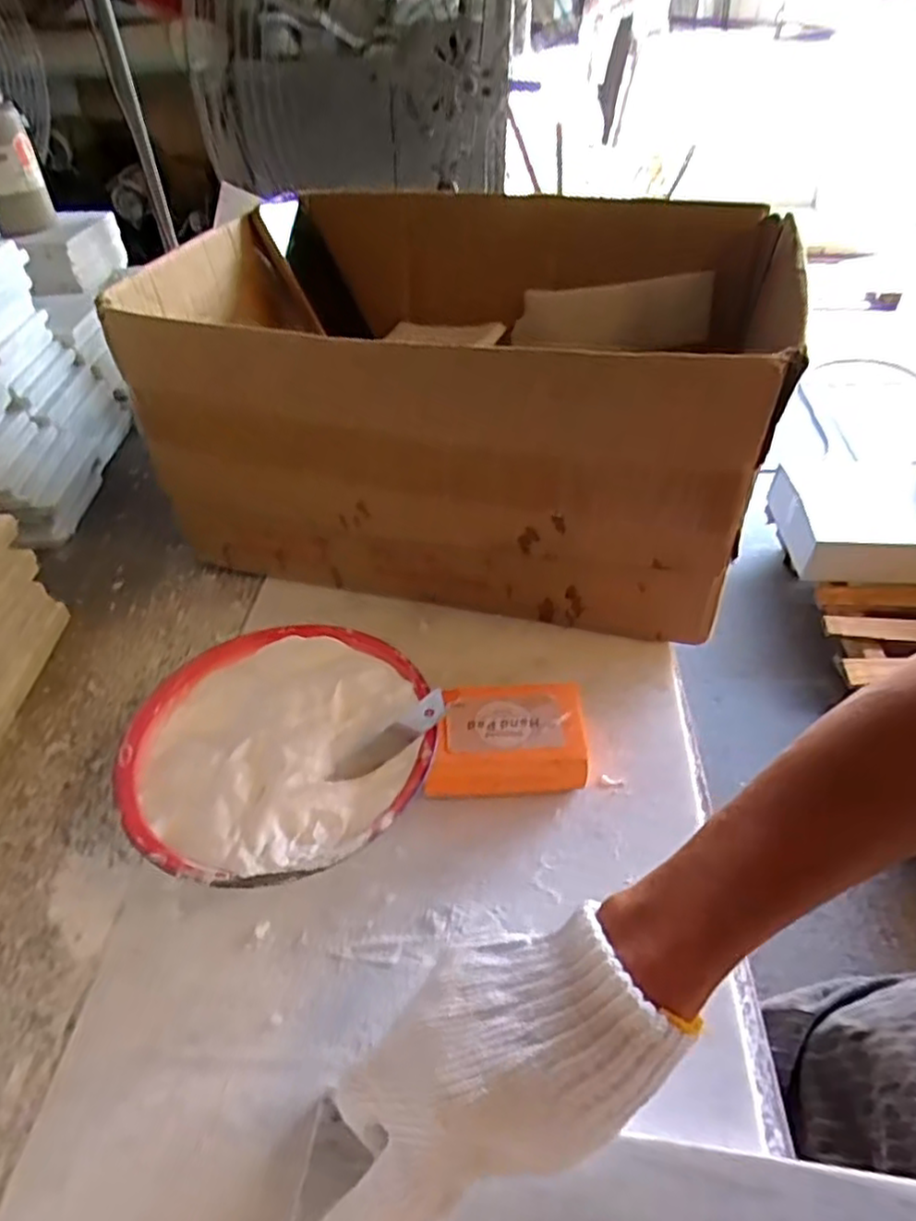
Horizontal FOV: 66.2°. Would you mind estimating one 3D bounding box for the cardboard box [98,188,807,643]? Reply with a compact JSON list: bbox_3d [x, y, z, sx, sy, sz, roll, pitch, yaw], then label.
[{"bbox_3d":[0.017,-0.184,0.567,0.430,0.204,0.344,7,45,15],"label":"cardboard box"}]

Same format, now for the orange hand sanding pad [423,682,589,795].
[{"bbox_3d":[0.030,0.077,0.414,0.092,0.035,0.063,-7,43,1],"label":"orange hand sanding pad"}]

